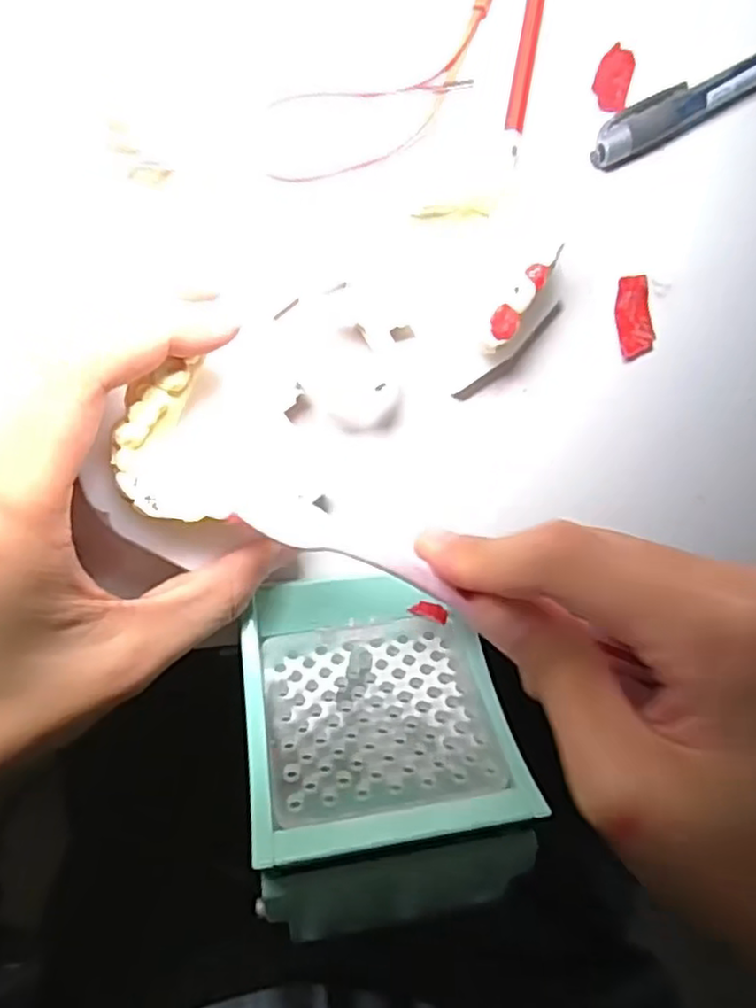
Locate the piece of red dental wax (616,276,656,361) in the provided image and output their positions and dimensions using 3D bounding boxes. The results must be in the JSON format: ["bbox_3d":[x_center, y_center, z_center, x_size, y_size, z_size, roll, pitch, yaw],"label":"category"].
[{"bbox_3d":[0.095,-0.068,0.254,0.015,0.004,0.029,-9,96,-19],"label":"piece of red dental wax"}]

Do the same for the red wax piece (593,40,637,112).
[{"bbox_3d":[0.089,-0.159,0.257,0.014,0.004,0.025,15,88,-9],"label":"red wax piece"}]

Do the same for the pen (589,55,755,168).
[{"bbox_3d":[0.137,-0.163,0.261,0.137,0.009,0.016,-31,95,-8],"label":"pen"}]

